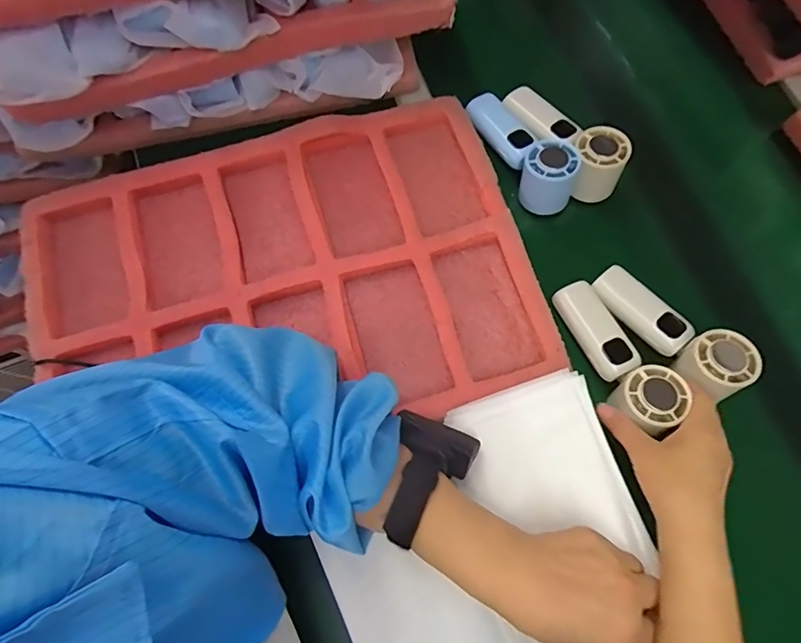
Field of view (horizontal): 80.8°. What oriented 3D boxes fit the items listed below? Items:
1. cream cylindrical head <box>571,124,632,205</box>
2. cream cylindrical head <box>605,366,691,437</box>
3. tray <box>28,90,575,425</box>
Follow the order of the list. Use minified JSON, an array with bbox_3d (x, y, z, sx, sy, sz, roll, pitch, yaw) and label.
[{"bbox_3d":[0.202,-0.161,0.488,0.058,0.046,0.064,35,75,10],"label":"cream cylindrical head"},{"bbox_3d":[0.217,0.069,0.416,0.052,0.048,0.052,0,72,-1],"label":"cream cylindrical head"},{"bbox_3d":[-0.108,-0.036,0.456,0.457,0.025,0.319,-17,73,-6],"label":"tray"}]

